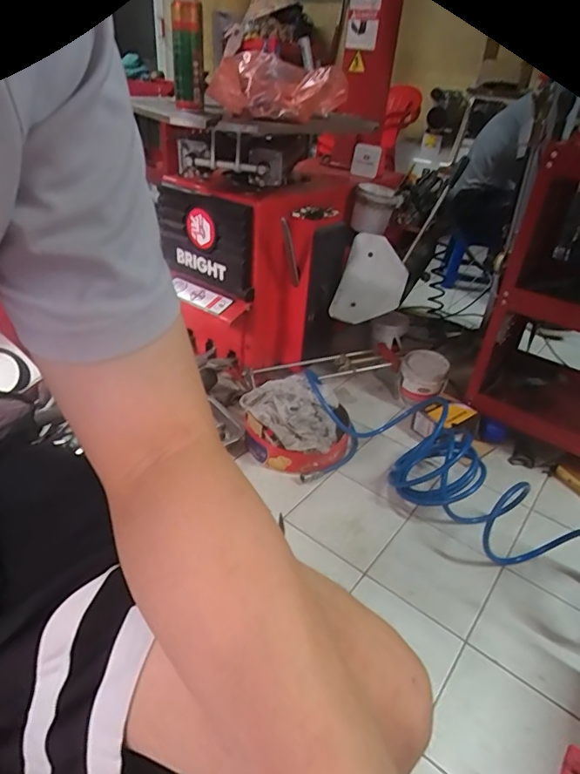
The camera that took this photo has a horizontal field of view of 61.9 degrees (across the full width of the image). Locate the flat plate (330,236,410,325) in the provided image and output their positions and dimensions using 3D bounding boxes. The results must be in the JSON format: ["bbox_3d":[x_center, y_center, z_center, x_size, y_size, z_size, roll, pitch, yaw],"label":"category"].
[{"bbox_3d":[0.208,-0.273,1.236,0.180,0.231,0.029,18,-2,32],"label":"flat plate"}]

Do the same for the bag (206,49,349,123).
[{"bbox_3d":[-0.023,-0.631,1.010,0.273,0.119,0.136,9,33,6],"label":"bag"}]

